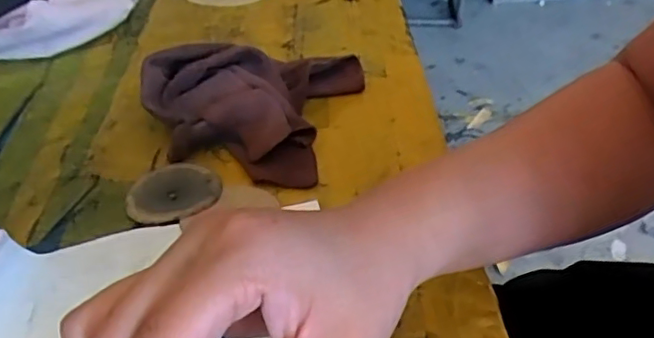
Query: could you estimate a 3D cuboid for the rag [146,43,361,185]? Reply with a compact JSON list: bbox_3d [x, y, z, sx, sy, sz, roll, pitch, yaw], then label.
[{"bbox_3d":[-0.057,-0.058,0.430,0.139,0.043,0.136,12,43,14],"label":"rag"}]

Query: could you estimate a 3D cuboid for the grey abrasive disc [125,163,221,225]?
[{"bbox_3d":[-0.099,0.014,0.375,0.057,0.007,0.056,-1,41,0],"label":"grey abrasive disc"}]

